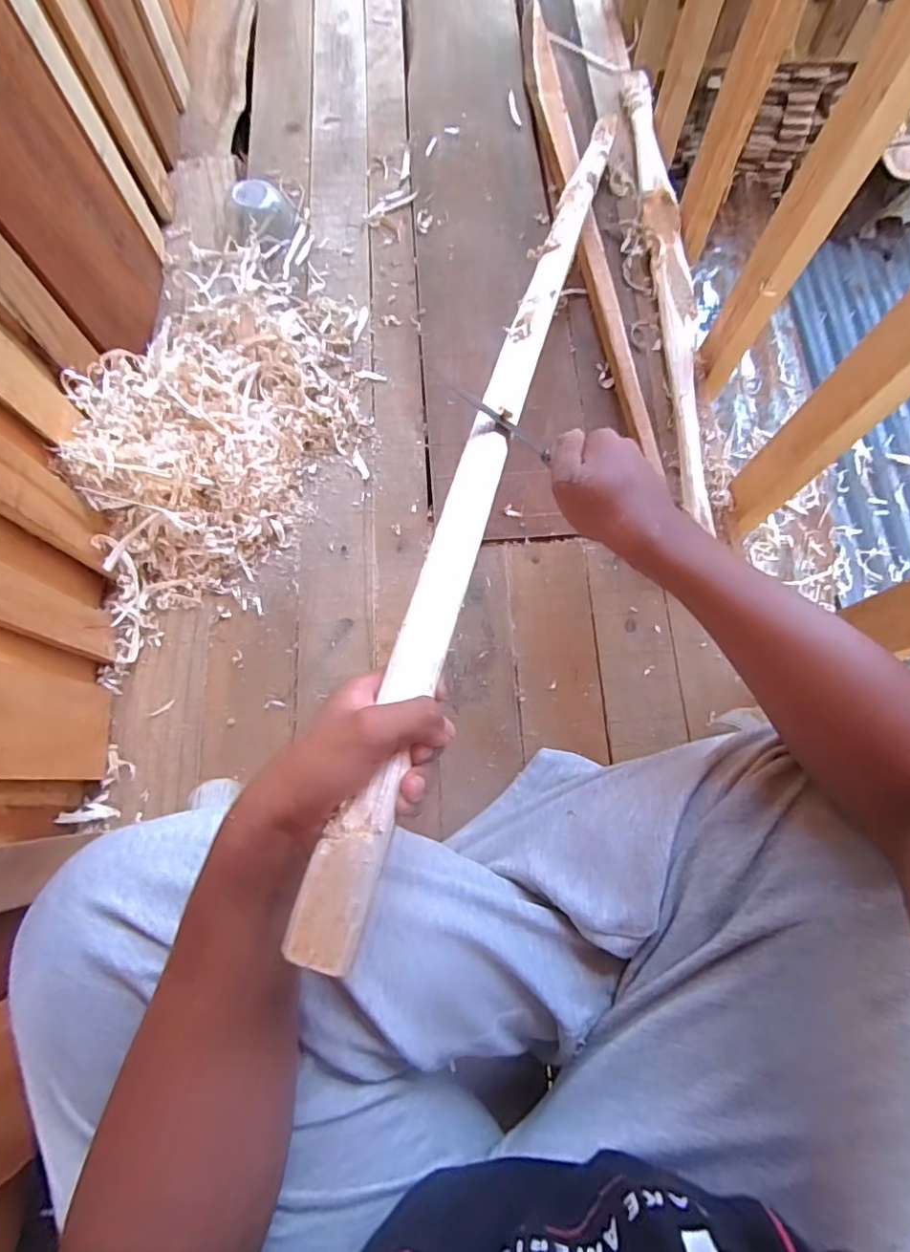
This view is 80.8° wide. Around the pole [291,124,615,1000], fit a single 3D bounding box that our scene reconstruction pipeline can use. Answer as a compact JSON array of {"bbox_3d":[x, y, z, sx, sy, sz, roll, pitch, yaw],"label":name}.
[{"bbox_3d":[0.054,-0.225,0.452,0.033,0.017,0.893,15,61,3],"label":"pole"}]

